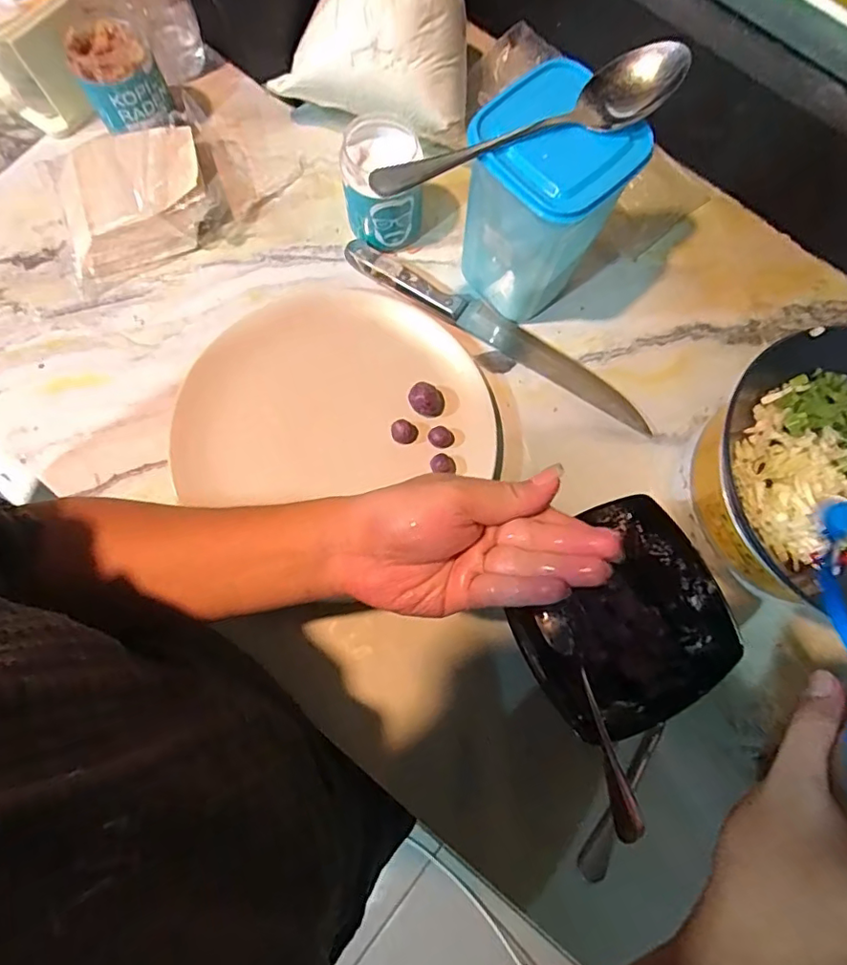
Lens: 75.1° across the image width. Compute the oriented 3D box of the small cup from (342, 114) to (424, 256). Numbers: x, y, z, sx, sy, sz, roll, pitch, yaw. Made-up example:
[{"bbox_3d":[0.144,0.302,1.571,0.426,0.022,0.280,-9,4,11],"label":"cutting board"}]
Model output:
[{"bbox_3d":[-0.033,-0.245,0.462,0.064,0.078,0.069,0,78,-2],"label":"small cup"}]

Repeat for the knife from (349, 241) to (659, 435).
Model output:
[{"bbox_3d":[0.066,-0.131,0.472,0.292,0.019,0.033,30,79,5],"label":"knife"}]

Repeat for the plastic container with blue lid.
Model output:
[{"bbox_3d":[0.082,-0.200,0.417,0.096,0.156,0.084,41,80,7],"label":"plastic container with blue lid"}]

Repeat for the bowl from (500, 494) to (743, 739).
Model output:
[{"bbox_3d":[0.138,0.099,0.405,0.139,0.060,0.132,-35,81,-8],"label":"bowl"}]

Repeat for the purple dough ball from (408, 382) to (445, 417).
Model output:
[{"bbox_3d":[0.003,-0.067,0.449,0.028,0.019,0.026,0,78,-2],"label":"purple dough ball"}]

